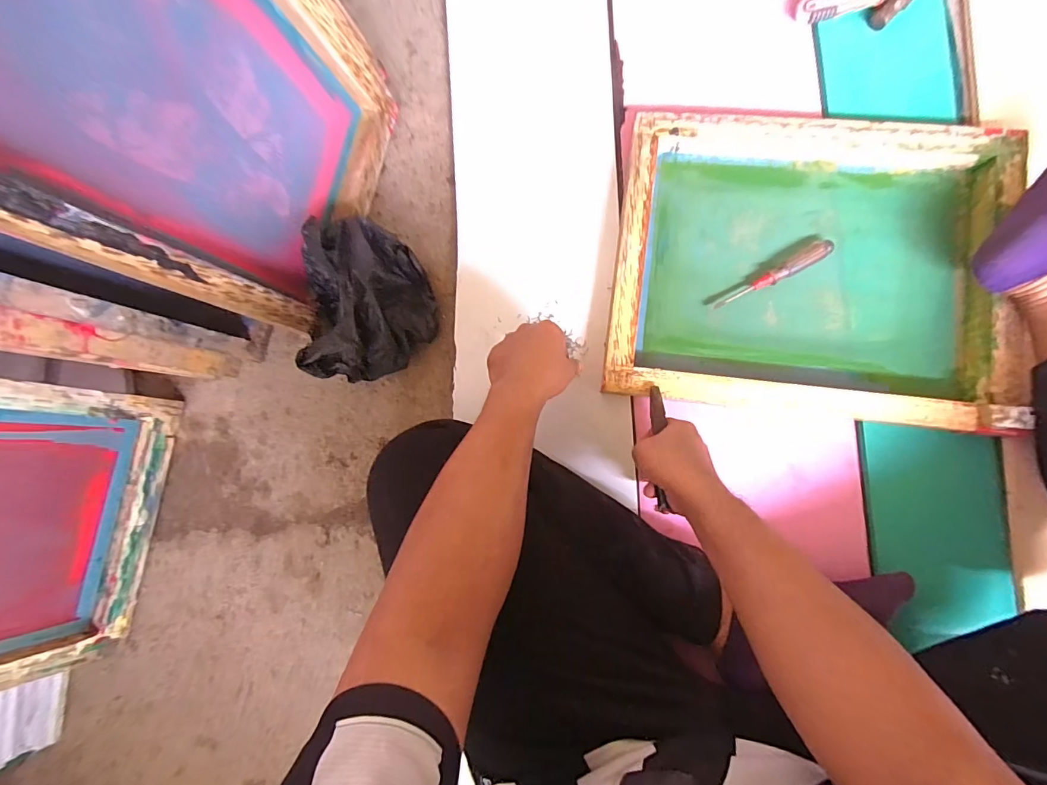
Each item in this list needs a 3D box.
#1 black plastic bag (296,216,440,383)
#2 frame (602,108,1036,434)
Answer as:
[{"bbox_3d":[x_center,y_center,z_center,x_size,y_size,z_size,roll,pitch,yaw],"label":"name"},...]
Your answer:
[{"bbox_3d":[-0.214,-0.122,0.592,0.169,0.127,0.188,-30,82,4],"label":"black plastic bag"},{"bbox_3d":[0.357,-0.169,0.574,0.465,0.041,0.387,6,86,8],"label":"frame"}]

